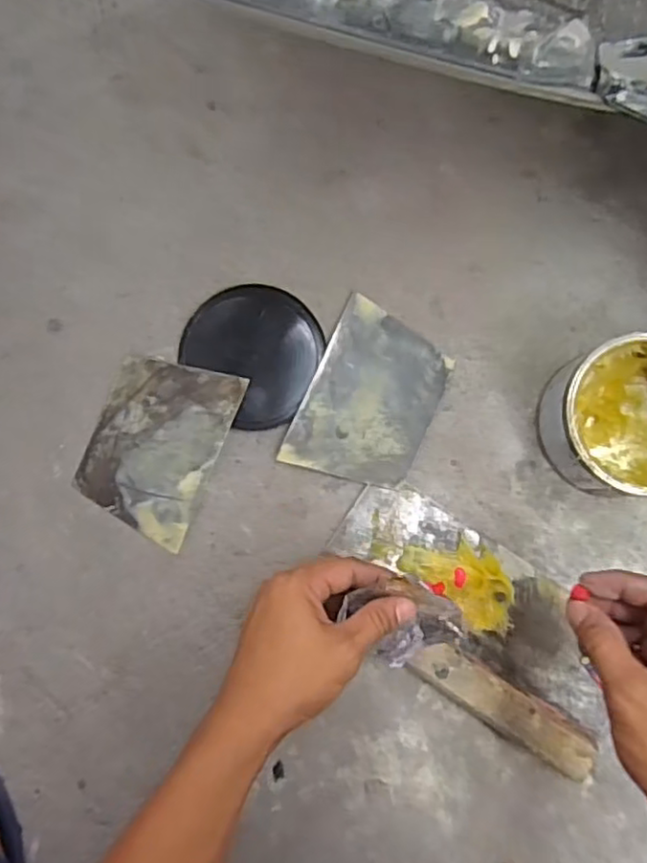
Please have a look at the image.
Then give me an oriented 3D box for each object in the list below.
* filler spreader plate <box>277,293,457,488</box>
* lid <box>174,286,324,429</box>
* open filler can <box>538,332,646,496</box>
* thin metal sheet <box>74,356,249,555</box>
[{"bbox_3d":[0.038,-0.025,0.516,0.097,0.004,0.136,24,83,-2],"label":"filler spreader plate"},{"bbox_3d":[-0.052,-0.065,0.519,0.098,0.005,0.111,-41,86,-2],"label":"lid"},{"bbox_3d":[0.226,-0.008,0.483,0.114,0.070,0.106,0,85,1],"label":"open filler can"},{"bbox_3d":[-0.131,0.009,0.517,0.098,0.004,0.136,24,90,4],"label":"thin metal sheet"}]

